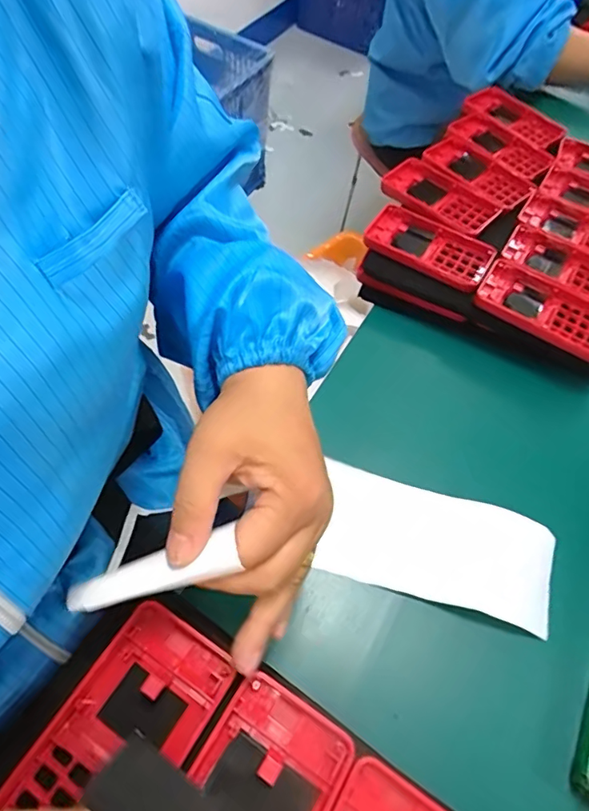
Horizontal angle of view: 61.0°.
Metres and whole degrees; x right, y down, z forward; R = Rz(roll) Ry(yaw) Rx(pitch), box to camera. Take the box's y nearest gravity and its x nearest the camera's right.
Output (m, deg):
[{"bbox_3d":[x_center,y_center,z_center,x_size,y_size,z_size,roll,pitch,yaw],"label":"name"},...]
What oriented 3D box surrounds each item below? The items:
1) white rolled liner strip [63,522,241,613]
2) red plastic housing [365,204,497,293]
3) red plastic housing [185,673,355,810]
[{"bbox_3d":[-0.064,0.076,0.228,0.082,0.006,0.018,-19,61,6],"label":"white rolled liner strip"},{"bbox_3d":[0.133,-0.161,0.503,0.124,0.014,0.061,33,63,13],"label":"red plastic housing"},{"bbox_3d":[-0.027,0.191,0.219,0.063,0.010,0.121,30,62,14],"label":"red plastic housing"}]

